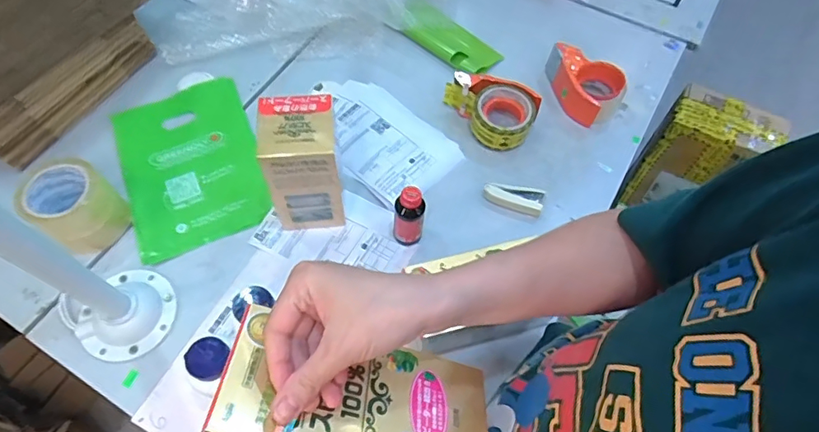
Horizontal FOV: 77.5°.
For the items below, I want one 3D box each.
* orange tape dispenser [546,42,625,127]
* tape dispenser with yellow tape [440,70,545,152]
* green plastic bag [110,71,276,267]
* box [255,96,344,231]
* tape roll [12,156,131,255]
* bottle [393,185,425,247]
[{"bbox_3d":[0.276,-0.215,0.837,0.139,0.067,0.083,35,66,18],"label":"orange tape dispenser"},{"bbox_3d":[0.123,-0.168,0.812,0.150,0.056,0.099,22,63,11],"label":"tape dispenser with yellow tape"},{"bbox_3d":[-0.341,-0.086,0.799,0.199,0.011,0.295,-21,63,-12],"label":"green plastic bag"},{"bbox_3d":[-0.142,-0.065,0.693,0.098,0.183,0.104,-4,61,-3],"label":"box"},{"bbox_3d":[-0.456,-0.014,0.695,0.098,0.087,0.098,0,61,0],"label":"tape roll"},{"bbox_3d":[0.000,0.000,0.702,0.044,0.100,0.039,-1,61,-1],"label":"bottle"}]

